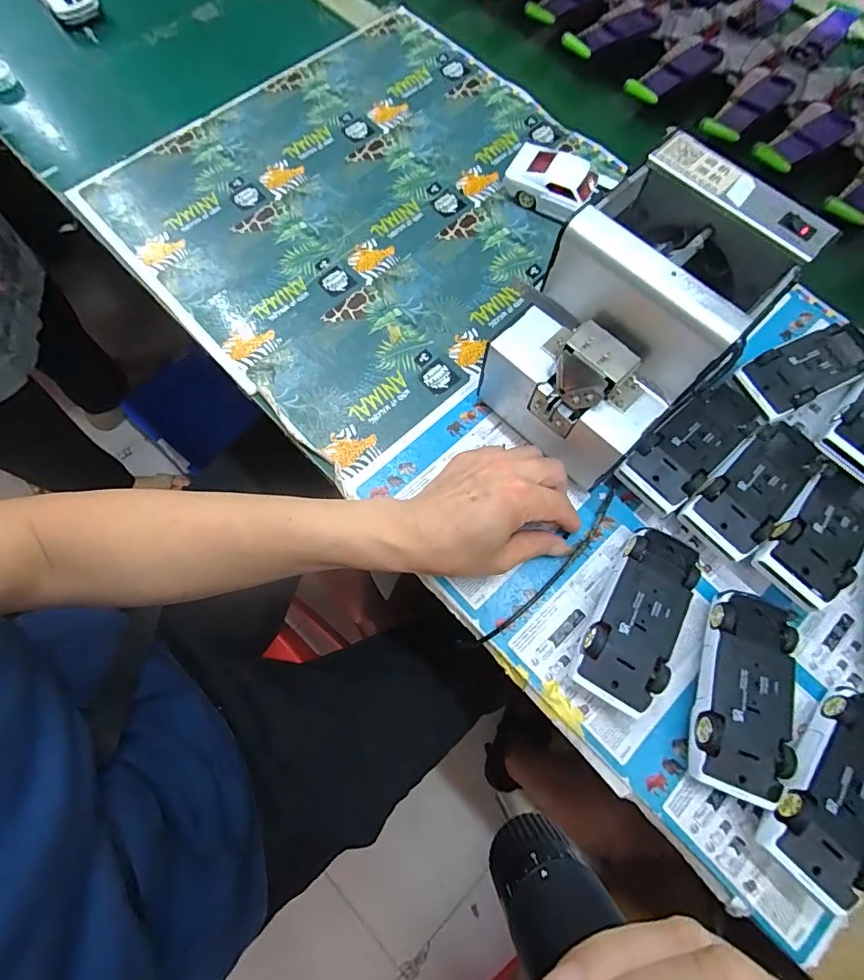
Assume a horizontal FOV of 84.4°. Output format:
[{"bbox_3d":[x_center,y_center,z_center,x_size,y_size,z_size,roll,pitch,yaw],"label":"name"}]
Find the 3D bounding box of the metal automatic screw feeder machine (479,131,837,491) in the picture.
[{"bbox_3d":[0.139,-0.117,0.351,0.130,0.146,0.175,44,76,13],"label":"metal automatic screw feeder machine"}]

